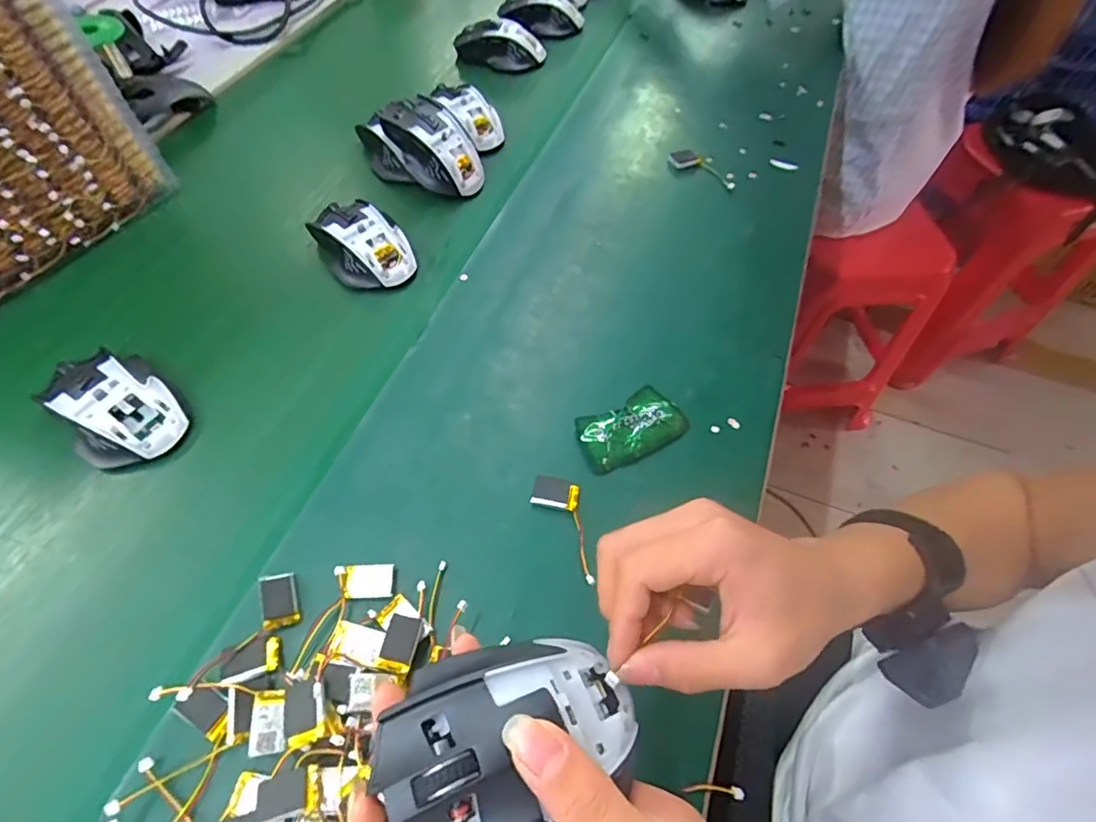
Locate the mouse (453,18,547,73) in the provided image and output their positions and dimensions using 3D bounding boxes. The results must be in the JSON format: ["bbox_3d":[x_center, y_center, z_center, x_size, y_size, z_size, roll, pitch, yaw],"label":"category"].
[{"bbox_3d":[-0.065,-0.485,0.741,0.119,0.037,0.058,10,56,3],"label":"mouse"}]

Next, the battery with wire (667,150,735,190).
[{"bbox_3d":[0.172,-0.268,0.607,0.079,0.011,0.027,29,61,16],"label":"battery with wire"}]

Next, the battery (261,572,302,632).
[{"bbox_3d":[-0.165,0.116,0.342,0.021,0.005,0.032,2,53,-42],"label":"battery"}]

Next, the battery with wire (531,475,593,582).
[{"bbox_3d":[0.009,0.079,0.379,0.033,0.006,0.075,-4,57,-6],"label":"battery with wire"}]

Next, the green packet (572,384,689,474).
[{"bbox_3d":[0.063,0.012,0.420,0.083,0.011,0.050,-26,61,-19],"label":"green packet"}]

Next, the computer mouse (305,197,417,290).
[{"bbox_3d":[-0.171,-0.156,0.516,0.073,0.042,0.101,-31,63,-22],"label":"computer mouse"}]

